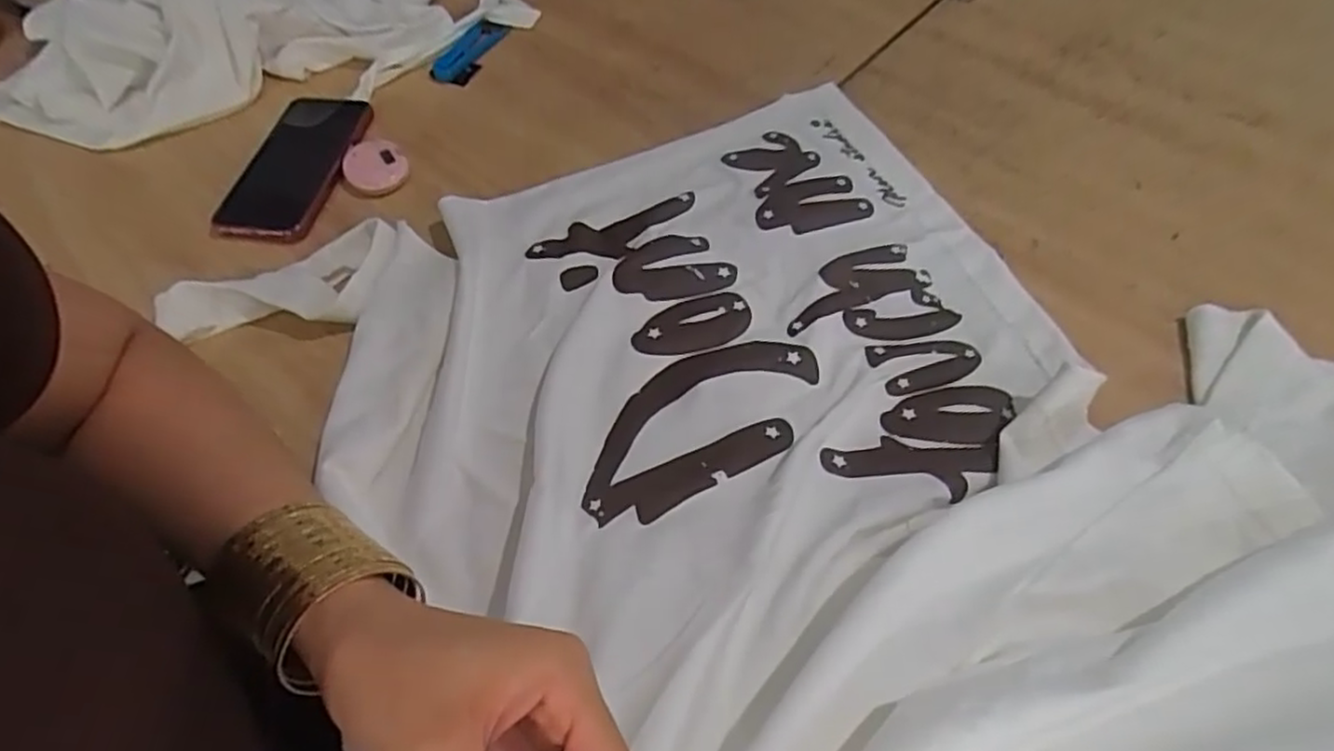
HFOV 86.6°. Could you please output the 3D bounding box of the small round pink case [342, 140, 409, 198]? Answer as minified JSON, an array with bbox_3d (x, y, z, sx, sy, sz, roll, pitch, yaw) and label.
[{"bbox_3d":[-0.246,-0.175,0.596,0.052,0.012,0.060,-27,60,-14],"label":"small round pink case"}]

